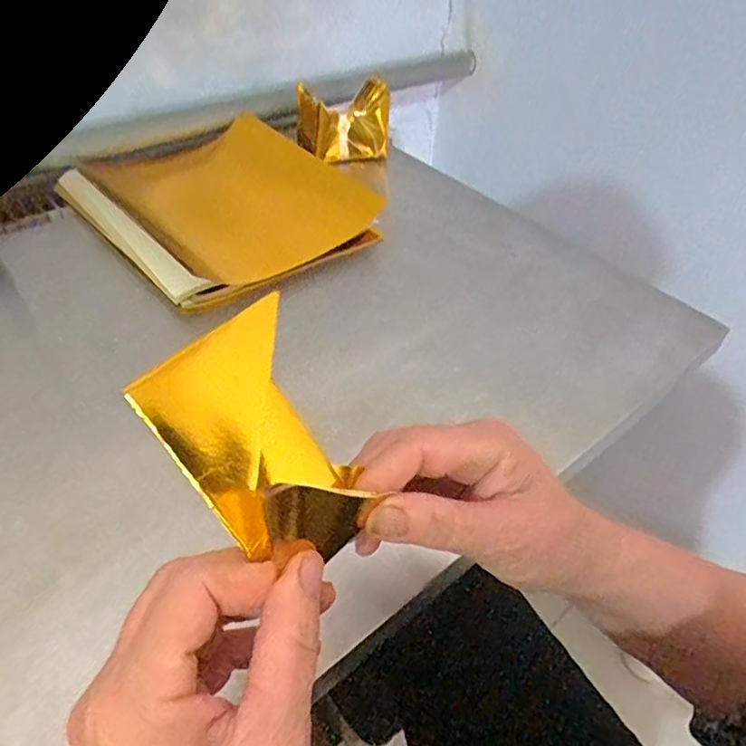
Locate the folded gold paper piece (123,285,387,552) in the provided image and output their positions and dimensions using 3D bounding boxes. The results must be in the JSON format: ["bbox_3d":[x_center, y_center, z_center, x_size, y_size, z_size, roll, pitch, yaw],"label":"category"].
[{"bbox_3d":[-0.041,0.027,0.232,0.064,0.008,0.098,-38,96,-32],"label":"folded gold paper piece"}]

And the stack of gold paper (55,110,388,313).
[{"bbox_3d":[-0.153,-0.174,0.577,0.260,0.046,0.228,36,53,27],"label":"stack of gold paper"}]

